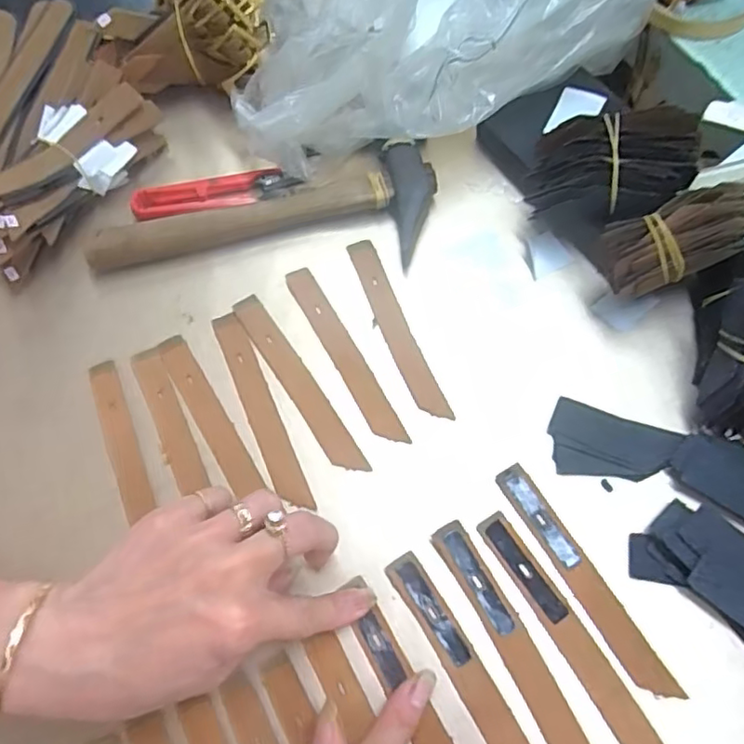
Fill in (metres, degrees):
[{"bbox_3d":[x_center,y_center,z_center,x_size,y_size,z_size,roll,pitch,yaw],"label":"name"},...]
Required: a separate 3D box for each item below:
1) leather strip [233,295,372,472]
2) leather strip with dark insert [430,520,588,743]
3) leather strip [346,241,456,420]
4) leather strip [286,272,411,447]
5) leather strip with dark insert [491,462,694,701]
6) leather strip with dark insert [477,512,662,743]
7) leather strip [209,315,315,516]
[{"bbox_3d":[-0.042,0.005,0.351,0.018,0.004,0.124,-32,70,-10],"label":"leather strip"},{"bbox_3d":[0.068,0.130,0.291,0.017,0.006,0.125,-28,69,-8],"label":"leather strip with dark insert"},{"bbox_3d":[0.014,-0.026,0.361,0.017,0.004,0.123,-22,68,-6],"label":"leather strip"},{"bbox_3d":[-0.016,-0.011,0.358,0.017,0.005,0.123,-29,69,-9],"label":"leather strip"},{"bbox_3d":[0.104,0.101,0.303,0.016,0.004,0.124,-30,69,-9],"label":"leather strip with dark insert"},{"bbox_3d":[0.093,0.125,0.295,0.016,0.004,0.125,-30,70,-9],"label":"leather strip with dark insert"},{"bbox_3d":[-0.063,0.019,0.349,0.018,0.004,0.121,-24,70,-3],"label":"leather strip"}]

